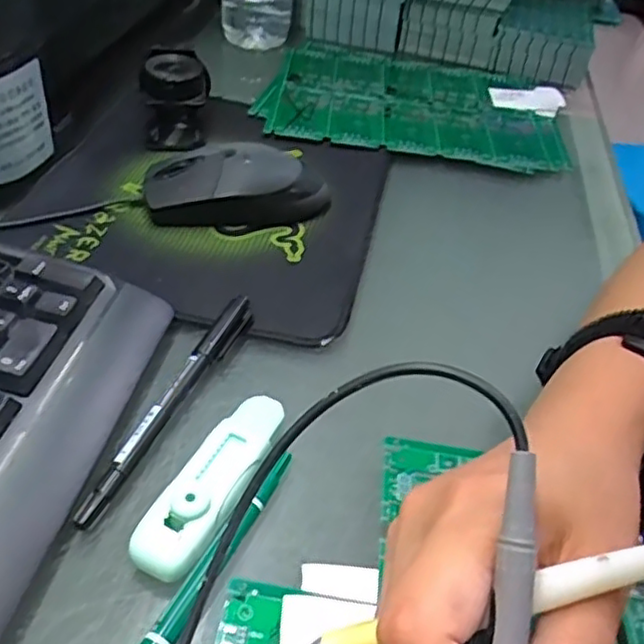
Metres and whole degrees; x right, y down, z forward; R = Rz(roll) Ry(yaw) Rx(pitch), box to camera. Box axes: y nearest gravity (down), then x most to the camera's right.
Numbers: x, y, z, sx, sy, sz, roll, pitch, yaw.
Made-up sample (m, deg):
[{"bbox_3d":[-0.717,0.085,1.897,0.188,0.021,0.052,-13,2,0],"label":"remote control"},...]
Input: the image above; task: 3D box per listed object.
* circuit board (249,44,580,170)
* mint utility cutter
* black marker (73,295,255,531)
[{"bbox_3d":[0.080,-0.182,0.559,0.242,0.016,0.192,11,43,4],"label":"circuit board"},{"bbox_3d":[-0.041,0.063,0.270,0.025,0.019,0.089,22,45,15],"label":"mint utility cutter"},{"bbox_3d":[-0.067,0.034,0.304,0.016,0.012,0.139,18,44,12],"label":"black marker"}]

